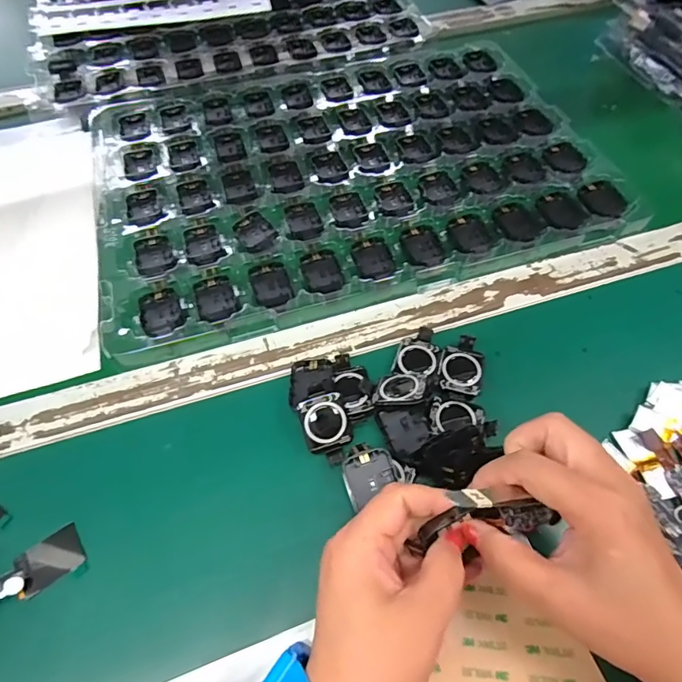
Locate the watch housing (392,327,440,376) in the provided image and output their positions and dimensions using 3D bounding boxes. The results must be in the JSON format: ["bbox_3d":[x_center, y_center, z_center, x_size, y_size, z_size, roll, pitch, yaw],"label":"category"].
[{"bbox_3d":[0.061,0.009,0.370,0.031,0.011,0.042,15,60,9],"label":"watch housing"}]

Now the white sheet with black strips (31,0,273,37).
[{"bbox_3d":[-0.249,-0.442,0.633,0.306,0.008,0.067,-11,60,-7],"label":"white sheet with black strips"}]

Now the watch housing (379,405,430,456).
[{"bbox_3d":[0.046,0.061,0.333,0.032,0.010,0.037,-31,60,14],"label":"watch housing"}]

